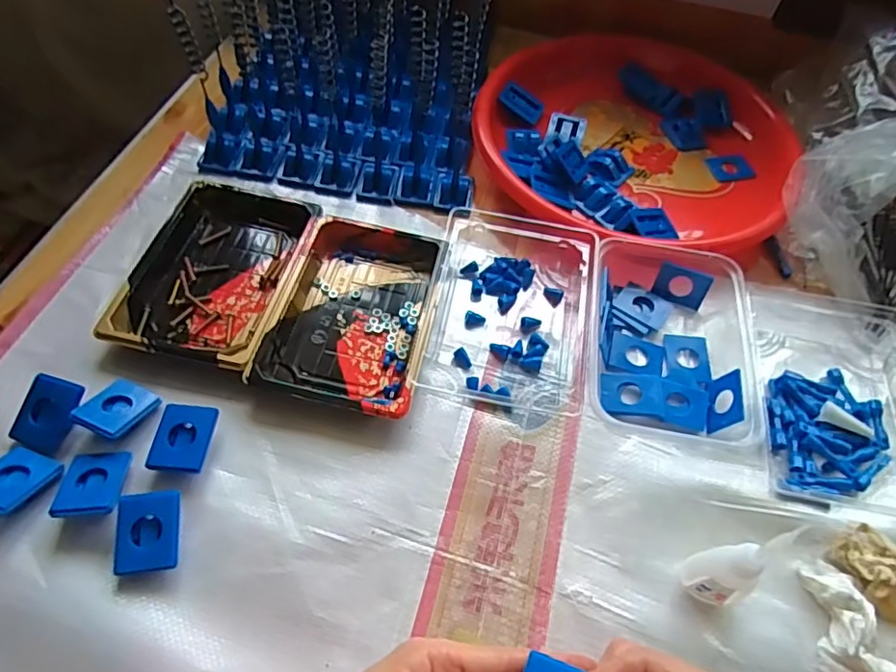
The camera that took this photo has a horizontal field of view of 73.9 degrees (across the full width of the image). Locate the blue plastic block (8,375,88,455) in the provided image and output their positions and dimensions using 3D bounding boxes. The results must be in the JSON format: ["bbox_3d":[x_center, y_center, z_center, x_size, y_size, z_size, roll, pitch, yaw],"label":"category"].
[{"bbox_3d":[-0.255,0.050,0.379,0.033,0.007,0.046,19,85,-6],"label":"blue plastic block"}]

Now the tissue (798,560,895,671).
[{"bbox_3d":[0.229,0.164,0.338,0.036,0.027,0.068,10,56,2],"label":"tissue"}]

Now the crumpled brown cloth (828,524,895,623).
[{"bbox_3d":[0.263,0.146,0.356,0.037,0.023,0.062,-22,61,-18],"label":"crumpled brown cloth"}]

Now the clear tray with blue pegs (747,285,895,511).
[{"bbox_3d":[0.283,0.033,0.432,0.123,0.031,0.188,7,56,0],"label":"clear tray with blue pegs"}]

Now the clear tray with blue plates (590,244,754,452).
[{"bbox_3d":[0.167,0.000,0.441,0.121,0.038,0.143,11,56,3],"label":"clear tray with blue plates"}]

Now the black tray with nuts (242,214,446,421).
[{"bbox_3d":[-0.066,-0.019,0.441,0.108,0.025,0.158,13,56,4],"label":"black tray with nuts"}]

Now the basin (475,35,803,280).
[{"bbox_3d":[0.179,-0.190,0.572,0.304,0.042,0.303,2,56,-3],"label":"basin"}]

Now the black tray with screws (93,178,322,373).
[{"bbox_3d":[-0.173,-0.051,0.455,0.114,0.020,0.165,12,56,4],"label":"black tray with screws"}]

